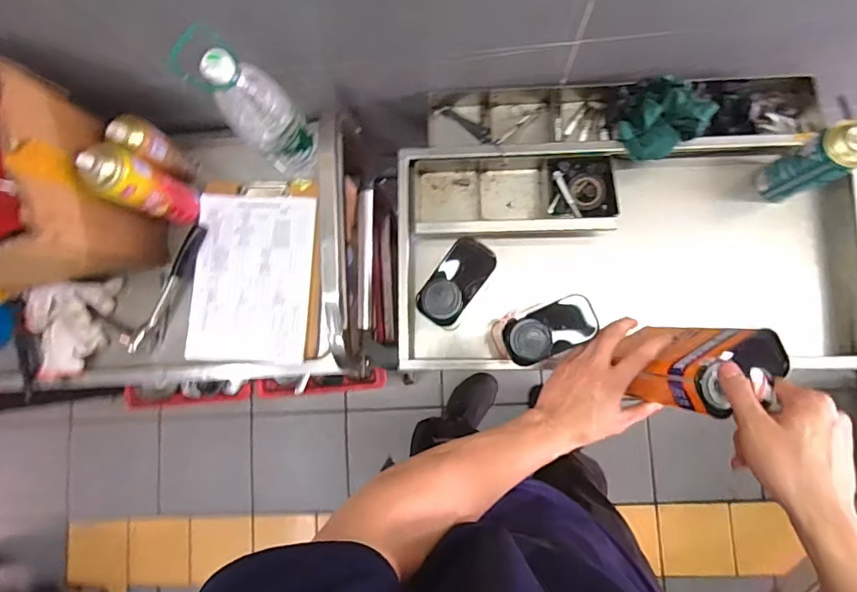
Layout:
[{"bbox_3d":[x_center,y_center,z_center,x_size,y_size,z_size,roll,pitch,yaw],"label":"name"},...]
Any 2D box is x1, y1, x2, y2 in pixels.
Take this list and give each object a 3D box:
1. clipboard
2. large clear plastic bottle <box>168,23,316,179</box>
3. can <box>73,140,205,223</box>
[{"bbox_3d":[-0.303,-0.046,0.869,0.227,0.025,0.318,2,83,6],"label":"clipboard"},{"bbox_3d":[-0.237,-0.256,0.726,0.087,0.320,0.087,-40,82,0],"label":"large clear plastic bottle"},{"bbox_3d":[-0.450,-0.170,0.779,0.073,0.234,0.075,-1,84,5],"label":"can"}]

